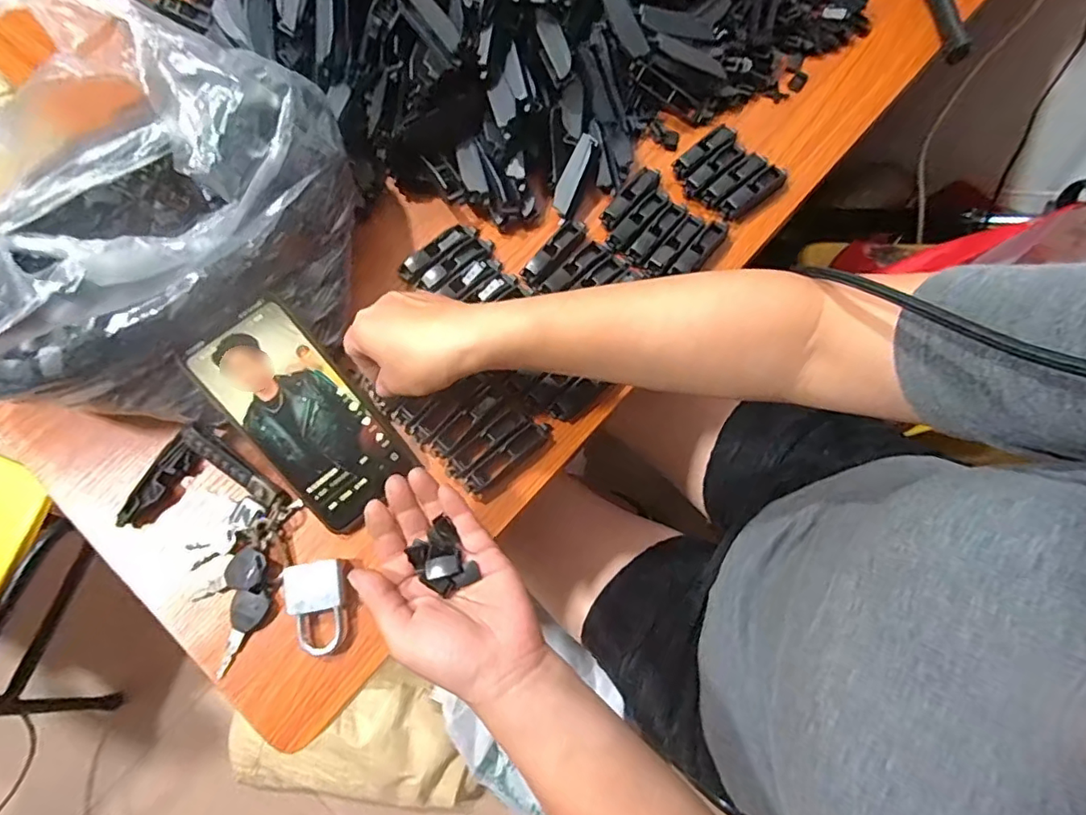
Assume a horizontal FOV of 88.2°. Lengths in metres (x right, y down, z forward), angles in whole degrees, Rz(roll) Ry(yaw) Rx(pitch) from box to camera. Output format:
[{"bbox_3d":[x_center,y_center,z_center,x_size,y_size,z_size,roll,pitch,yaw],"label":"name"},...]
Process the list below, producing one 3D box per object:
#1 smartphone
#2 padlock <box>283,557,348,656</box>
[{"bbox_3d":[-0.168,0.005,0.397,0.077,0.009,0.159,-38,100,-10],"label":"smartphone"},{"bbox_3d":[-0.155,0.137,0.386,0.042,0.015,0.060,-9,75,-3],"label":"padlock"}]

